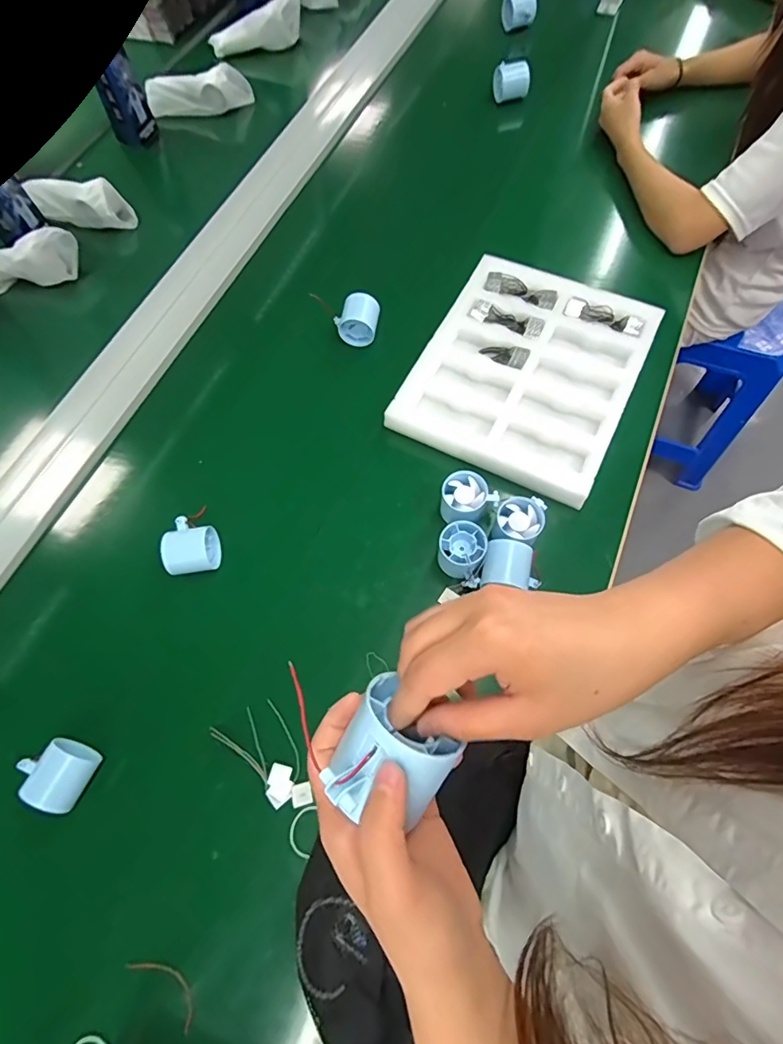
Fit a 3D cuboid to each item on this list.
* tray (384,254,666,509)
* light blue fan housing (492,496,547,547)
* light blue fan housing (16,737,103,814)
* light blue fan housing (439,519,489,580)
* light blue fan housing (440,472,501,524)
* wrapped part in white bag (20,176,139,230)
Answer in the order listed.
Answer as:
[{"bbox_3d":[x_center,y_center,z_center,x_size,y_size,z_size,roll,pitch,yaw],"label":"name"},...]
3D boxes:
[{"bbox_3d":[0.183,-0.210,0.700,0.275,0.039,0.315,25,71,13],"label":"tray"},{"bbox_3d":[0.150,0.000,0.603,0.059,0.043,0.066,16,69,10],"label":"light blue fan housing"},{"bbox_3d":[-0.345,0.256,0.520,0.070,0.042,0.054,27,71,13],"label":"light blue fan housing"},{"bbox_3d":[0.082,0.033,0.594,0.053,0.048,0.053,-1,67,3],"label":"light blue fan housing"},{"bbox_3d":[0.092,-0.023,0.620,0.064,0.046,0.059,37,74,16],"label":"light blue fan housing"},{"bbox_3d":[-0.543,-0.563,0.886,0.164,0.061,0.057,10,68,7],"label":"wrapped part in white bag"}]

